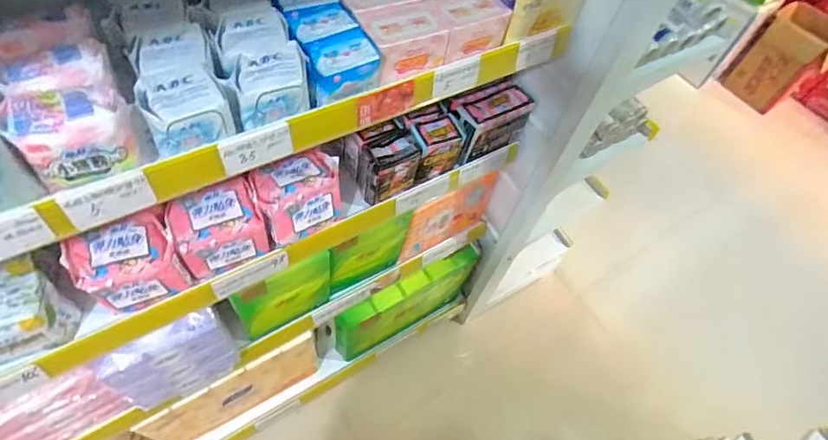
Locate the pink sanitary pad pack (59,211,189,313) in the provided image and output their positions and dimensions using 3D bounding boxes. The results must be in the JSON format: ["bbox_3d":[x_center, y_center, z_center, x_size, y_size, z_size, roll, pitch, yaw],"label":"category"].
[{"bbox_3d":[-0.360,0.057,0.616,0.116,0.079,0.091,-28,62,-18],"label":"pink sanitary pad pack"}]

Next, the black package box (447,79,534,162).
[{"bbox_3d":[0.126,-0.174,0.831,0.150,0.088,0.085,-23,61,-15],"label":"black package box"}]

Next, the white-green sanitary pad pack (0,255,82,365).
[{"bbox_3d":[-0.475,0.110,0.575,0.113,0.088,0.092,-24,61,-16],"label":"white-green sanitary pad pack"}]

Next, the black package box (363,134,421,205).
[{"bbox_3d":[-0.040,-0.081,0.744,0.092,0.085,0.056,-27,62,-17],"label":"black package box"}]

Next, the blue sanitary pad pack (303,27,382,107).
[{"bbox_3d":[-0.076,-0.167,0.524,0.079,0.048,0.064,-19,60,-13],"label":"blue sanitary pad pack"}]

